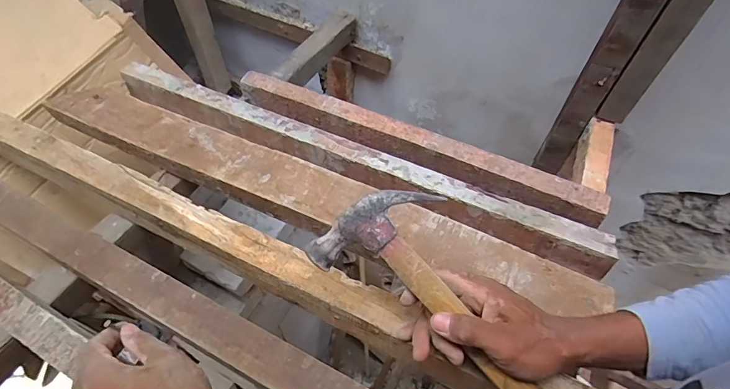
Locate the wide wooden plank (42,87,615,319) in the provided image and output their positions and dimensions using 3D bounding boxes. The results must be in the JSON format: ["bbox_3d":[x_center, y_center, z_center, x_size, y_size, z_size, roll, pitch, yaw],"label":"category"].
[{"bbox_3d":[-0.082,-0.002,0.558,0.766,0.039,0.096,21,56,13],"label":"wide wooden plank"}]

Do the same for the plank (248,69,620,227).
[{"bbox_3d":[0.052,-0.079,0.614,0.560,0.052,0.047,24,57,16],"label":"plank"}]

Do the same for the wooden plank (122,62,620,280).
[{"bbox_3d":[-0.047,-0.059,0.603,0.758,0.054,0.053,23,56,14],"label":"wooden plank"}]

